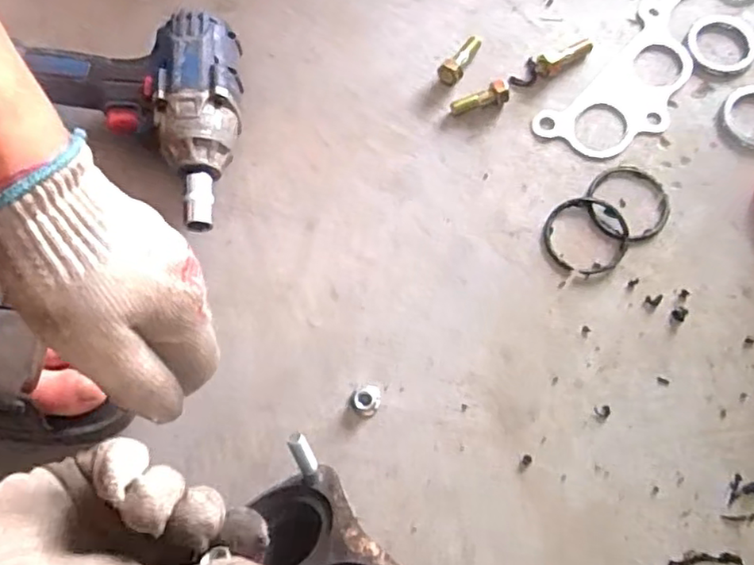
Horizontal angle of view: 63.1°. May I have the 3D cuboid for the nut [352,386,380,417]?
[{"bbox_3d":[-0.007,0.082,0.431,0.018,0.008,0.021,27,75,11],"label":"nut"}]

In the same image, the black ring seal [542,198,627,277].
[{"bbox_3d":[0.157,-0.035,0.461,0.061,0.005,0.061,-1,72,2],"label":"black ring seal"}]

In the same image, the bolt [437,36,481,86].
[{"bbox_3d":[0.067,-0.185,0.507,0.021,0.014,0.050,24,75,10],"label":"bolt"}]

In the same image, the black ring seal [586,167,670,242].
[{"bbox_3d":[0.191,-0.060,0.467,0.060,0.004,0.062,-1,72,2],"label":"black ring seal"}]

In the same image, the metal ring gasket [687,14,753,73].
[{"bbox_3d":[0.289,-0.201,0.513,0.054,0.004,0.058,-1,72,2],"label":"metal ring gasket"}]

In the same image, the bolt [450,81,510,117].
[{"bbox_3d":[0.083,-0.146,0.494,0.047,0.012,0.014,-17,71,15],"label":"bolt"}]

